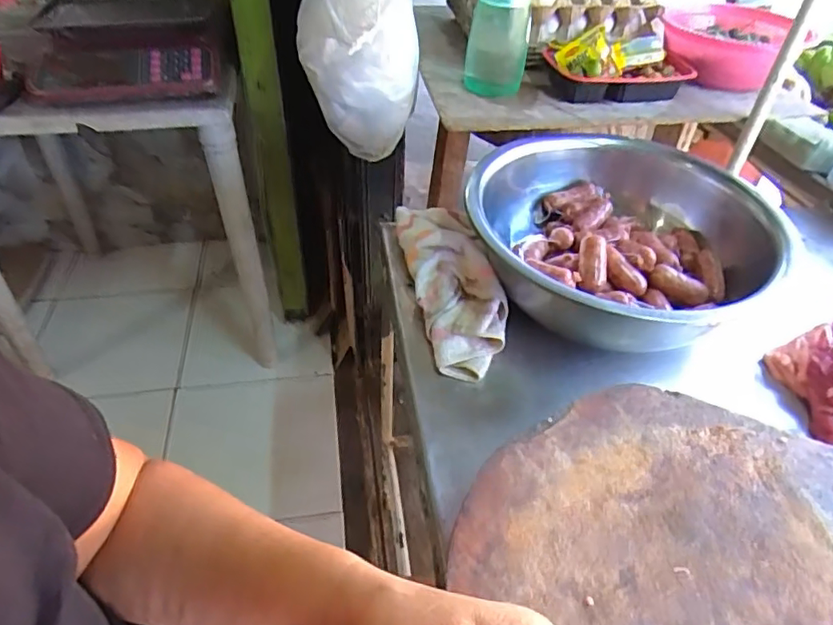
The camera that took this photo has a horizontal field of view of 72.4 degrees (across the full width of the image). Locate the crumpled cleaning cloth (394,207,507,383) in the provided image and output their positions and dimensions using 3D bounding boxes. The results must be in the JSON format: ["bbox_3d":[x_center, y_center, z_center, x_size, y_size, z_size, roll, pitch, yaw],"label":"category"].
[{"bbox_3d":[0.047,-0.046,0.718,0.105,0.053,0.287,-8,44,-10],"label":"crumpled cleaning cloth"}]

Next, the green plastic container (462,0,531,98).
[{"bbox_3d":[0.123,-0.440,0.817,0.092,0.247,0.097,5,43,3],"label":"green plastic container"}]

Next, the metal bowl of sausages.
[{"bbox_3d":[0.247,-0.100,0.705,0.344,0.117,0.341,1,43,-1],"label":"metal bowl of sausages"}]

